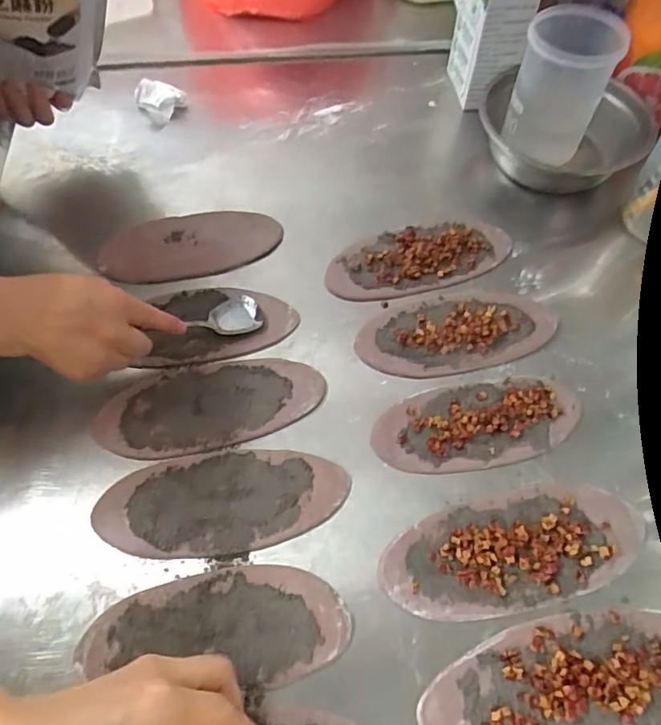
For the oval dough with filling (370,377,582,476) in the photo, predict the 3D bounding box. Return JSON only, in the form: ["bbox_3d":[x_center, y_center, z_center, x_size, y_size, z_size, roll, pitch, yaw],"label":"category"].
[{"bbox_3d":[0.130,0.052,0.475,0.183,0.013,0.075,-9,61,-4],"label":"oval dough with filling"}]

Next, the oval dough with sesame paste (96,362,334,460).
[{"bbox_3d":[-0.106,0.040,0.487,0.199,0.008,0.079,-11,62,-5],"label":"oval dough with sesame paste"}]

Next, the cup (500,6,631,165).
[{"bbox_3d":[0.254,-0.312,0.616,0.090,0.137,0.119,12,62,8],"label":"cup"}]

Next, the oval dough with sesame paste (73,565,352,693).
[{"bbox_3d":[-0.083,0.193,0.399,0.189,0.006,0.078,-3,61,-1],"label":"oval dough with sesame paste"}]

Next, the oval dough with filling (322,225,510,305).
[{"bbox_3d":[0.093,-0.109,0.571,0.195,0.014,0.079,-12,62,-6],"label":"oval dough with filling"}]

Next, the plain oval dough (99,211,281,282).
[{"bbox_3d":[-0.147,-0.126,0.570,0.182,0.010,0.076,-5,61,-2],"label":"plain oval dough"}]

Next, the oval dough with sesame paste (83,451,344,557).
[{"bbox_3d":[-0.087,0.111,0.441,0.198,0.009,0.081,-8,61,-4],"label":"oval dough with sesame paste"}]

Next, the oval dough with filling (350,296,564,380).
[{"bbox_3d":[0.122,-0.030,0.522,0.191,0.010,0.078,-11,62,-5],"label":"oval dough with filling"}]

